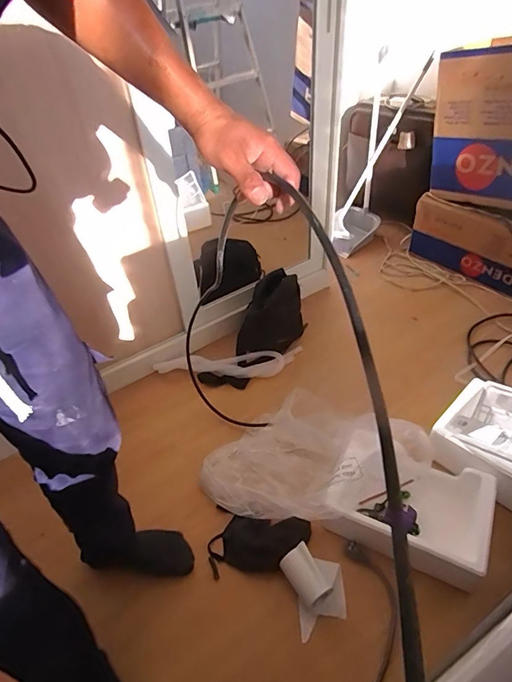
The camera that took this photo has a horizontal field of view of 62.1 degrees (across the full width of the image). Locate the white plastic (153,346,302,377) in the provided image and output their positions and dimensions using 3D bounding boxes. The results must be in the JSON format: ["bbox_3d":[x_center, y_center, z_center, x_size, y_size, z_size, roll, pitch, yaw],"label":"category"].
[{"bbox_3d":[-0.091,0.076,1.415,0.473,0.030,0.086,-7,42,-2],"label":"white plastic"}]

